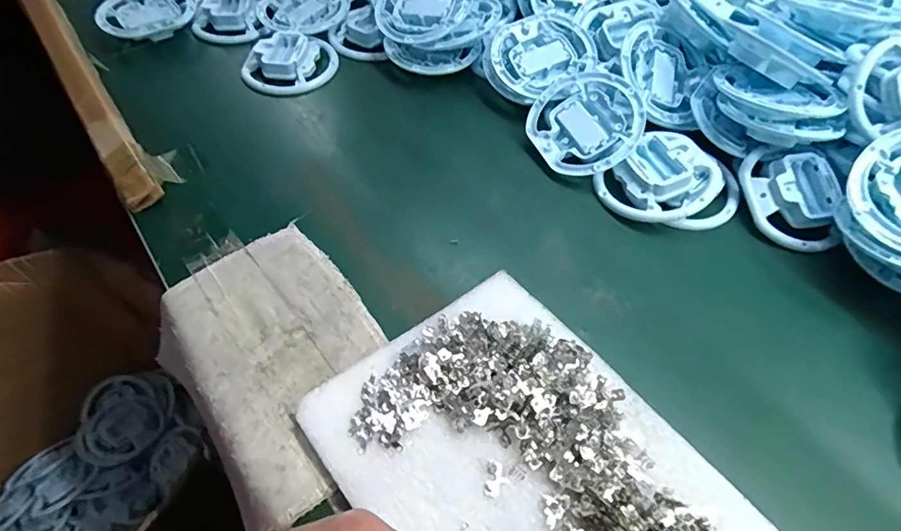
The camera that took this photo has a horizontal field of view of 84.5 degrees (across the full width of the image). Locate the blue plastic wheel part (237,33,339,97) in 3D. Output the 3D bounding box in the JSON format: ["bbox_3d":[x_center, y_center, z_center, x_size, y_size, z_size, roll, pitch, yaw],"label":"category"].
[{"bbox_3d":[-0.178,-0.223,0.545,0.096,0.022,0.085,4,56,2],"label":"blue plastic wheel part"}]

